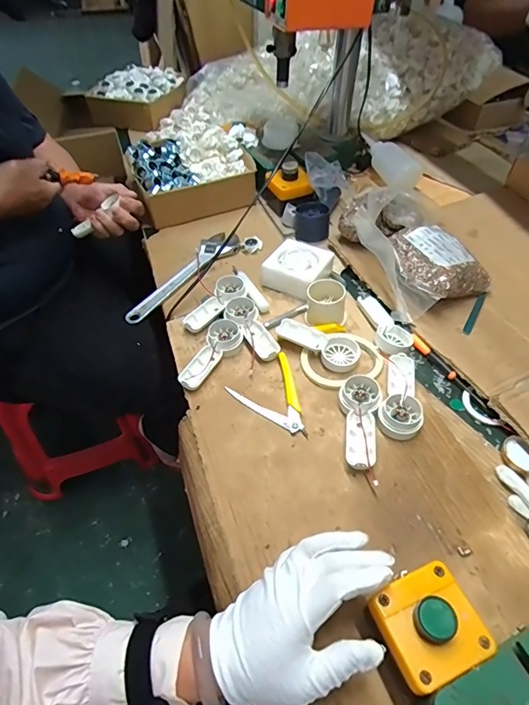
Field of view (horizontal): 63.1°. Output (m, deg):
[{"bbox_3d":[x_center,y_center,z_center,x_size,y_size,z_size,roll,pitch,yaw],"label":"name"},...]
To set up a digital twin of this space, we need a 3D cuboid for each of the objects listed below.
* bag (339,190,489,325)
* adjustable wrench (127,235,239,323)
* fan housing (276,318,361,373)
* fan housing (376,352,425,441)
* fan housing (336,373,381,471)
[{"bbox_3d":[0.201,-0.159,0.628,0.148,0.097,0.220,-23,52,-17],"label":"bag"},{"bbox_3d":[-0.120,-0.121,0.675,0.052,0.024,0.234,25,55,22],"label":"adjustable wrench"},{"bbox_3d":[0.073,-0.015,0.567,0.110,0.019,0.049,28,56,24],"label":"fan housing"},{"bbox_3d":[0.162,0.048,0.501,0.047,0.024,0.109,15,52,15],"label":"fan housing"},{"bbox_3d":[0.109,0.077,0.481,0.043,0.024,0.112,-1,49,1],"label":"fan housing"}]

